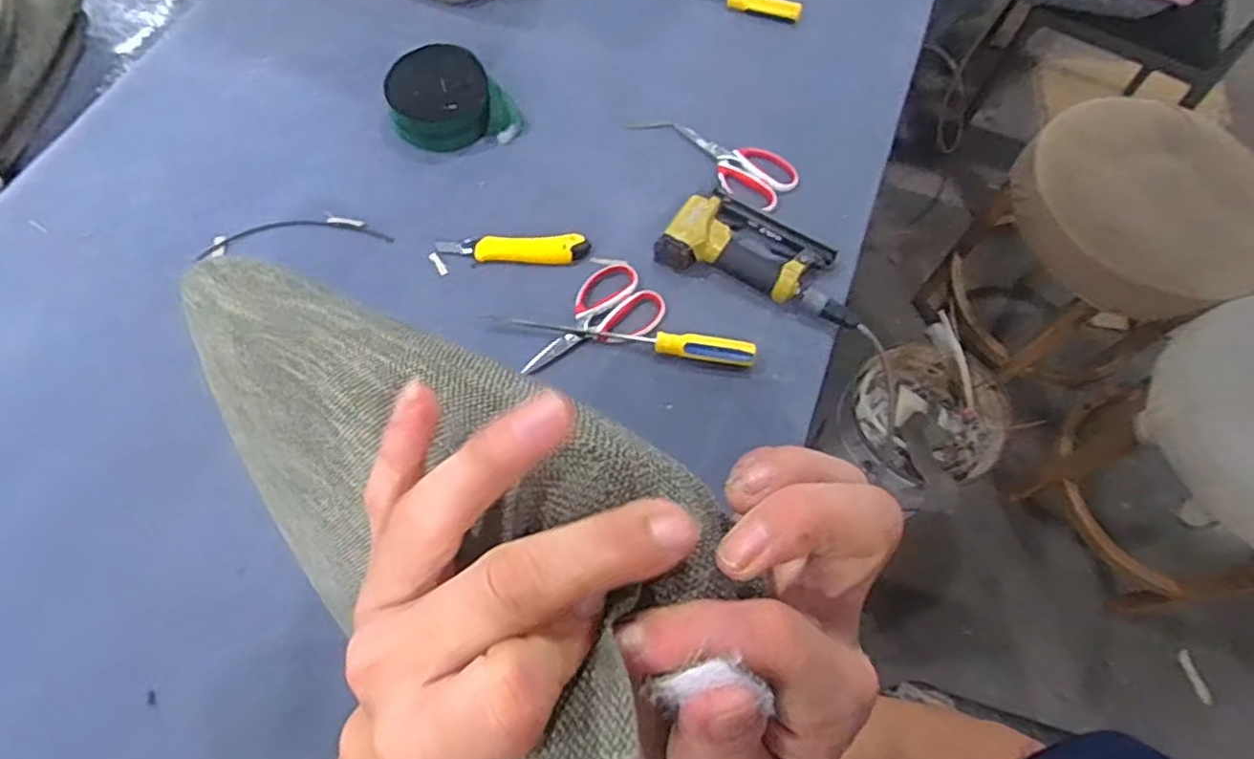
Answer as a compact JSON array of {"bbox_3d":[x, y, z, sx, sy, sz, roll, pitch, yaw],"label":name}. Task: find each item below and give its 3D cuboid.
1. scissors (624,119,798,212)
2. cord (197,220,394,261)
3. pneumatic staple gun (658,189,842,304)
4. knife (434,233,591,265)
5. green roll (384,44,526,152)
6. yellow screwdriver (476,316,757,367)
[{"bbox_3d":[0.125,-0.313,0.944,0.223,0.018,0.094,37,66,11],"label":"scissors"},{"bbox_3d":[-0.406,-0.176,0.838,0.226,0.007,0.045,-7,68,-8],"label":"cord"},{"bbox_3d":[0.153,-0.165,0.853,0.193,0.044,0.139,32,67,11],"label":"pneumatic staple gun"},{"bbox_3d":[-0.142,-0.163,0.852,0.186,0.013,0.040,-2,65,-5],"label":"knife"},{"bbox_3d":[-0.234,-0.378,0.907,0.158,0.067,0.120,-18,68,-11],"label":"green roll"},{"bbox_3d":[-0.010,-0.051,0.806,0.322,0.025,0.030,10,65,1],"label":"yellow screwdriver"}]

